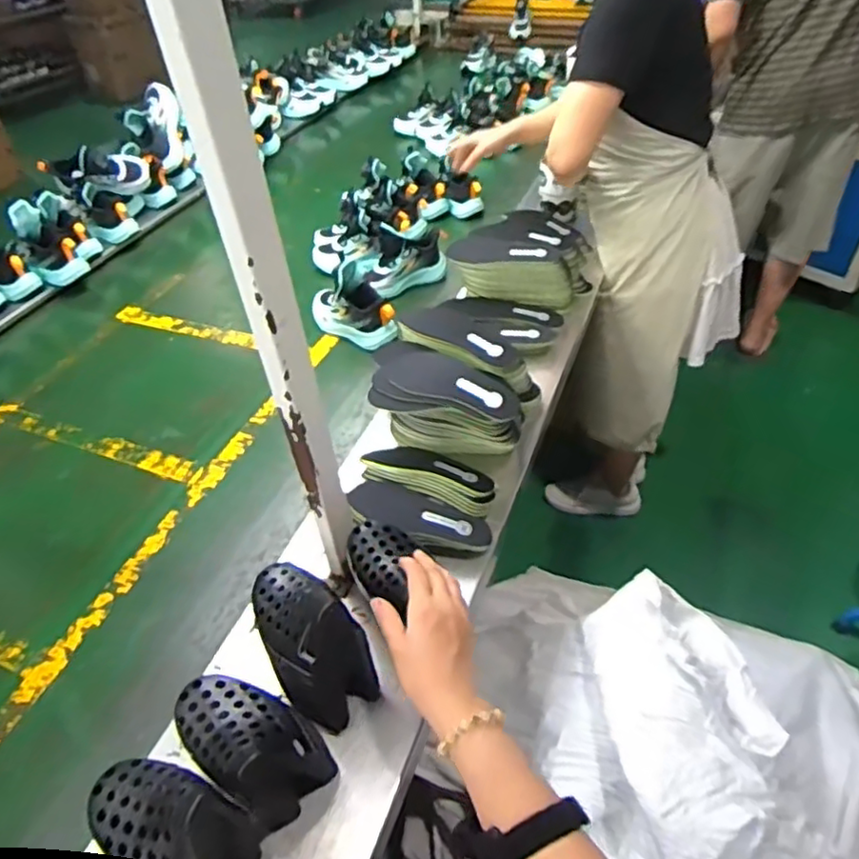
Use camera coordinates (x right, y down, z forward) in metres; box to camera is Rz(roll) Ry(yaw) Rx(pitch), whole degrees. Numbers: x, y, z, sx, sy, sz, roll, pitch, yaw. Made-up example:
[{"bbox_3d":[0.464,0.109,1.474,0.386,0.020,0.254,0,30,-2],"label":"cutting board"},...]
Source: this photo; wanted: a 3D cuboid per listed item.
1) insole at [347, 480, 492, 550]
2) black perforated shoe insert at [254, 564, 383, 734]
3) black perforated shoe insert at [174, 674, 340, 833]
[{"bbox_3d":[-0.010,0.101,0.749,0.169,0.025,0.073,19,47,2],"label":"insole"},{"bbox_3d":[-0.119,0.201,0.618,0.078,0.127,0.130,-33,51,-26],"label":"black perforated shoe insert"},{"bbox_3d":[-0.159,0.271,0.557,0.124,0.116,0.084,30,54,30],"label":"black perforated shoe insert"}]

